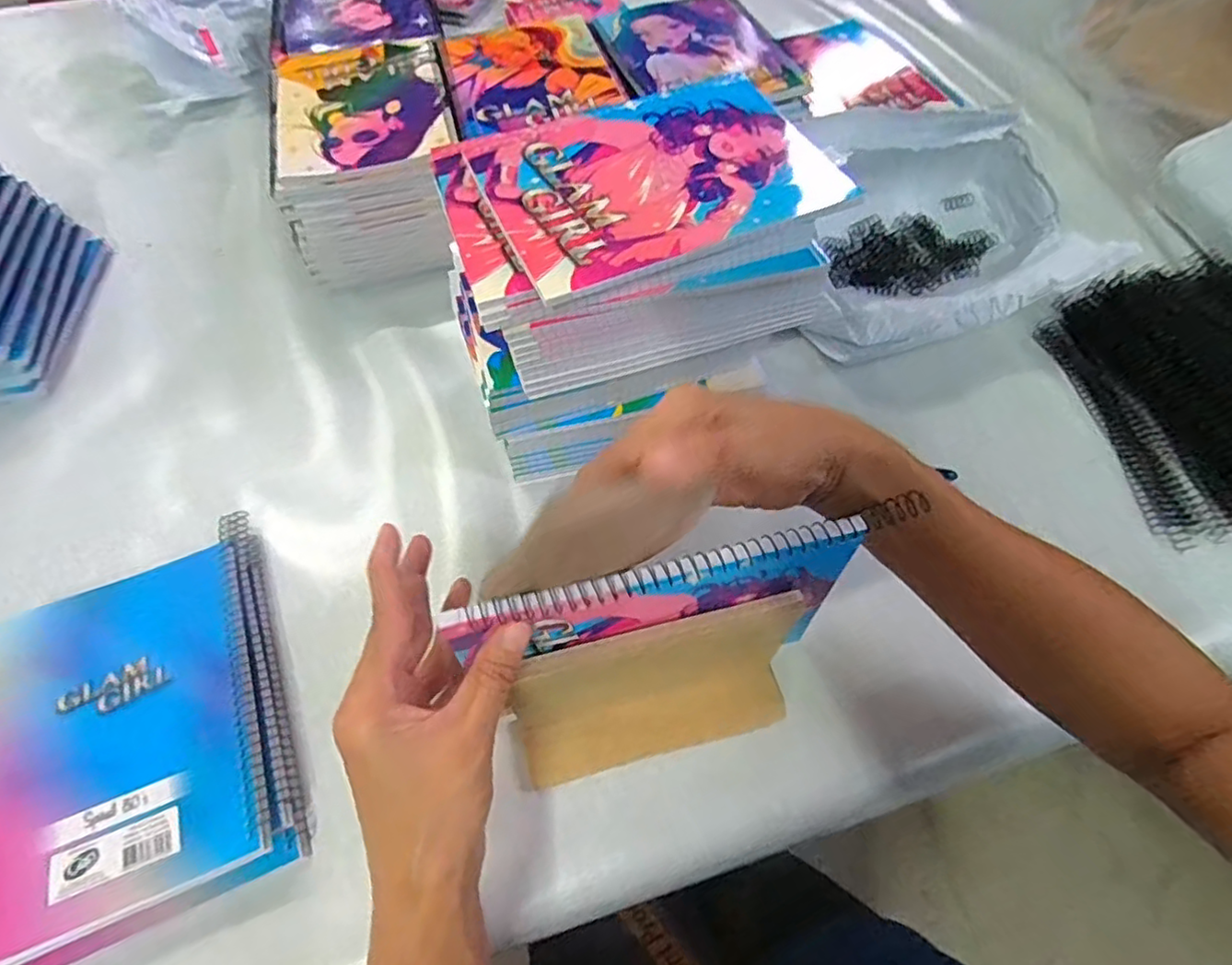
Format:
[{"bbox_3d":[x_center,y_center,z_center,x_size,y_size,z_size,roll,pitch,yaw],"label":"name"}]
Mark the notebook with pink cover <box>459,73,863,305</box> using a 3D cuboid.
[{"bbox_3d":[0.022,-0.186,0.375,0.194,0.006,0.147,-22,62,-10],"label":"notebook with pink cover"}]

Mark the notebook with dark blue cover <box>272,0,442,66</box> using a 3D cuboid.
[{"bbox_3d":[-0.279,-0.505,0.664,0.159,0.010,0.204,-17,61,-8],"label":"notebook with dark blue cover"}]

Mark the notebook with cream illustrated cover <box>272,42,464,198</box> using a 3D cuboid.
[{"bbox_3d":[-0.227,-0.338,0.562,0.155,0.008,0.193,-14,61,-6],"label":"notebook with cream illustrated cover"}]

